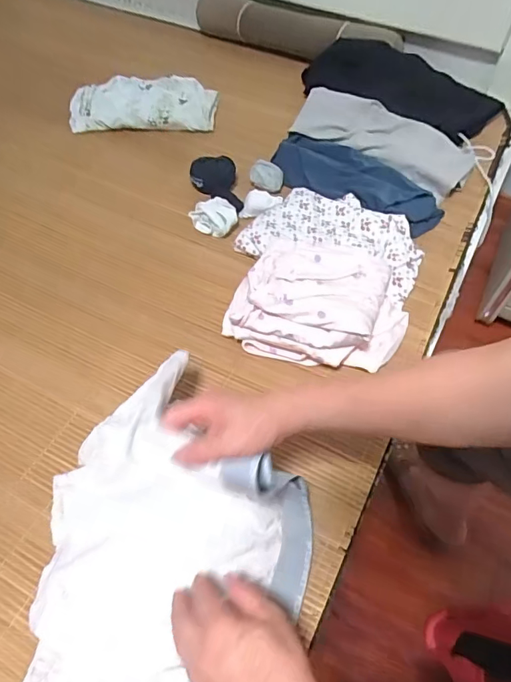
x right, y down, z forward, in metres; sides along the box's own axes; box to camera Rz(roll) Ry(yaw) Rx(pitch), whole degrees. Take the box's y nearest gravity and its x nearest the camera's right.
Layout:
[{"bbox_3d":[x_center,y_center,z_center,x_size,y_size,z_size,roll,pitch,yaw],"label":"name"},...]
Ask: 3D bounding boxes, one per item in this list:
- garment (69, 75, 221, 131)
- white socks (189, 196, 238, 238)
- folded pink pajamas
[{"bbox_3d":[-0.228,-0.489,0.981,0.294,0.057,0.136,0,55,-1],"label":"garment"},{"bbox_3d":[-0.067,-0.209,0.803,0.074,0.040,0.054,22,58,14],"label":"white socks"},{"bbox_3d":[0.094,-0.061,0.675,0.233,0.078,0.192,14,56,9],"label":"folded pink pajamas"}]

